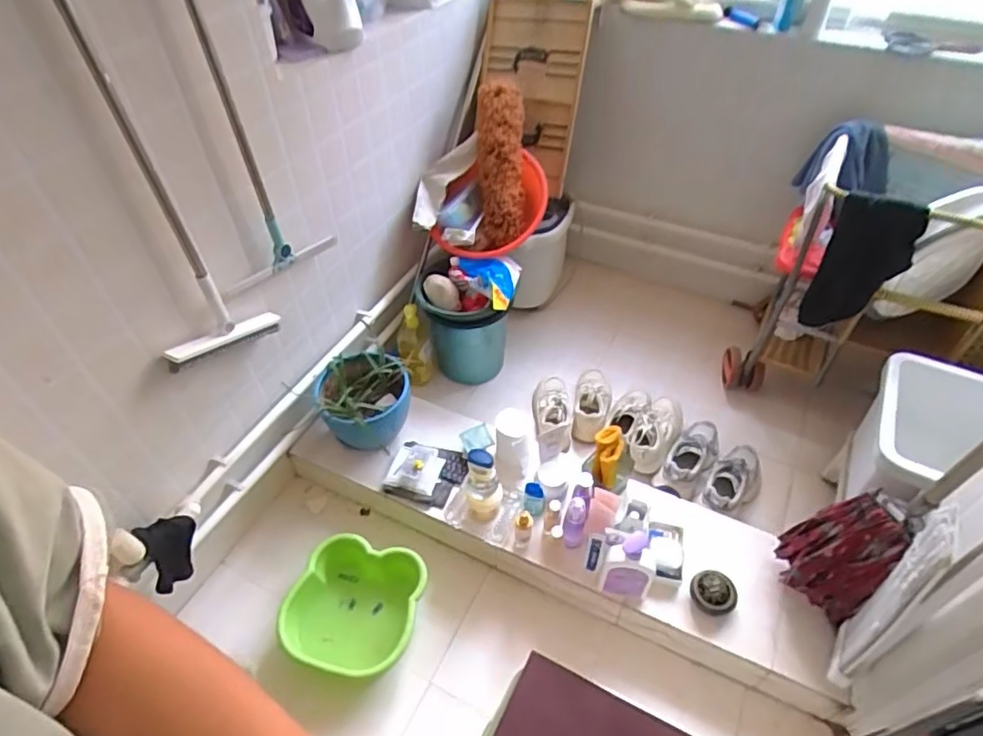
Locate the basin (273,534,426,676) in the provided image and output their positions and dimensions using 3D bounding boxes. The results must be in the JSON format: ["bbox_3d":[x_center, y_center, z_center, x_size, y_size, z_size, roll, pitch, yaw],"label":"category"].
[{"bbox_3d":[-0.301,0.510,1.268,0.306,0.127,0.247,11,48,12],"label":"basin"}]

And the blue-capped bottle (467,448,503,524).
[{"bbox_3d":[-0.022,0.259,1.260,0.075,0.198,0.057,12,48,13],"label":"blue-capped bottle"}]

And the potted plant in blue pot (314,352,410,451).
[{"bbox_3d":[-0.290,0.102,1.386,0.201,0.202,0.199,-1,47,1],"label":"potted plant in blue pot"}]

